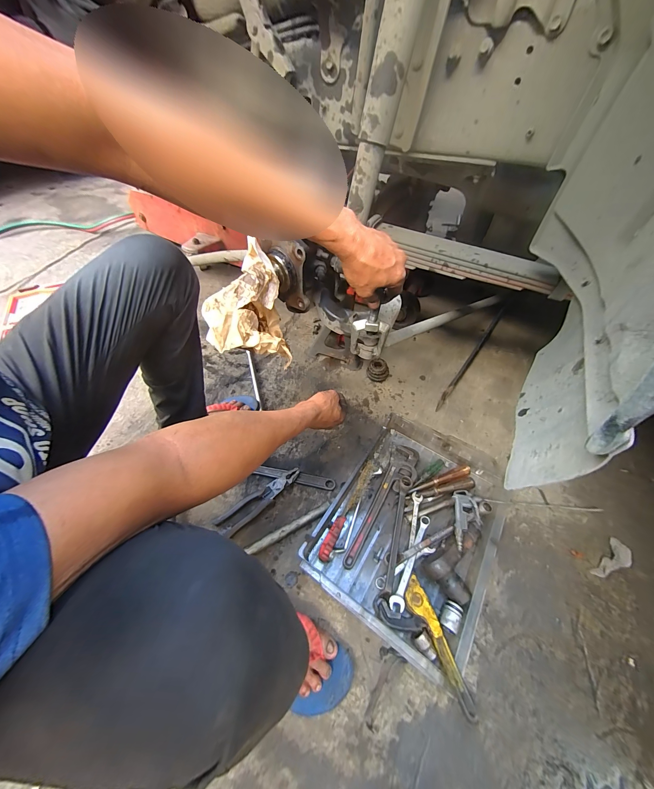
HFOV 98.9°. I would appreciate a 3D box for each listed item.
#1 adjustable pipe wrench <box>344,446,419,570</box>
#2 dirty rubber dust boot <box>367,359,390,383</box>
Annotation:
[{"bbox_3d":[0.135,0.252,0.668,0.072,0.031,0.324,28,56,19],"label":"adjustable pipe wrench"},{"bbox_3d":[0.166,-0.078,0.913,0.055,0.064,0.065,-31,58,-23],"label":"dirty rubber dust boot"}]

